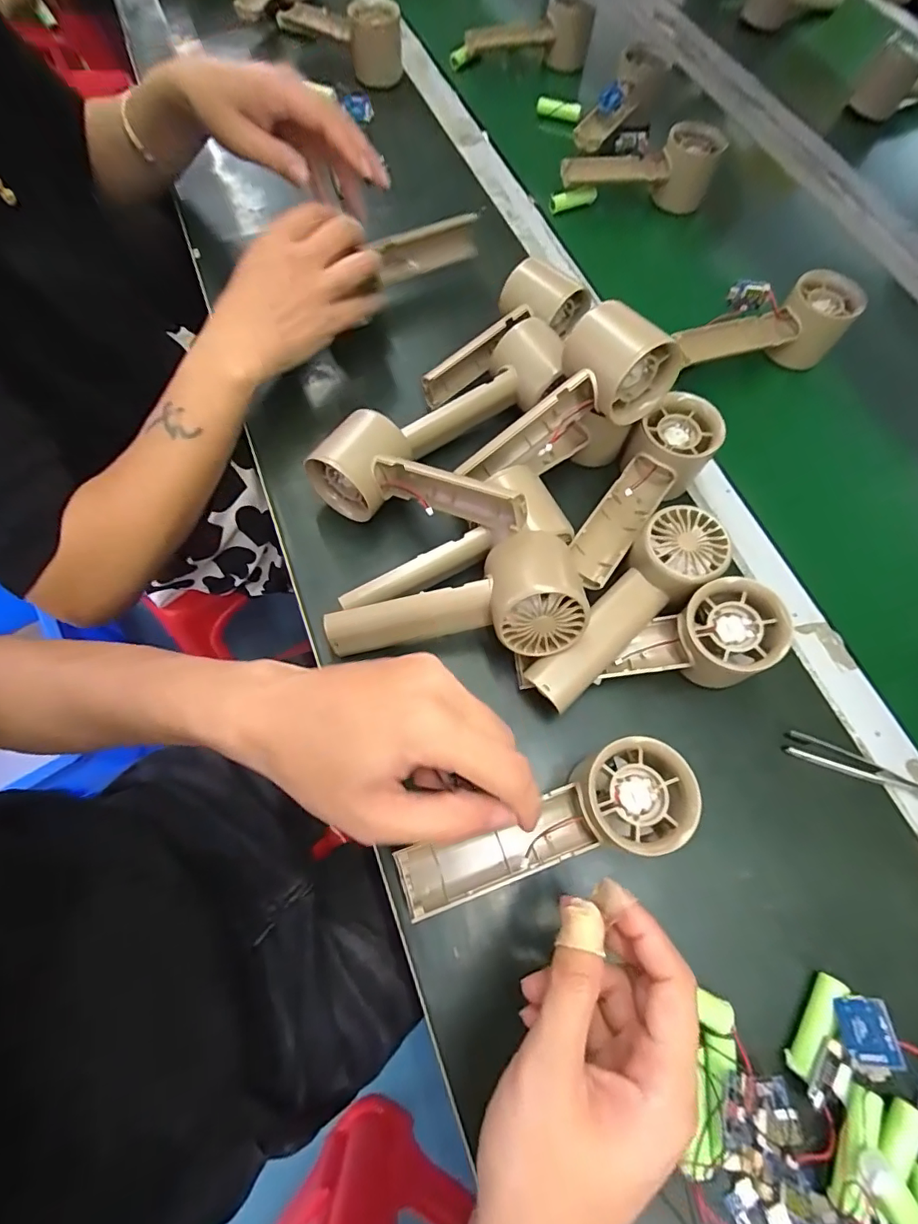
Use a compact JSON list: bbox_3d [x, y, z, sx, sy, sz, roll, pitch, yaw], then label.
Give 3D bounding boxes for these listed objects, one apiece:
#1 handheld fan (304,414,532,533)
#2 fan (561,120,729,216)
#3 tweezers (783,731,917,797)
[{"bbox_3d":[-0.023,-0.090,0.348,0.153,0.053,0.060,20,68,20],"label":"handheld fan"},{"bbox_3d":[0.184,-0.453,0.528,0.153,0.056,0.043,2,68,-1],"label":"fan"},{"bbox_3d":[0.254,0.099,0.319,0.103,0.014,0.015,21,69,6],"label":"tweezers"}]

